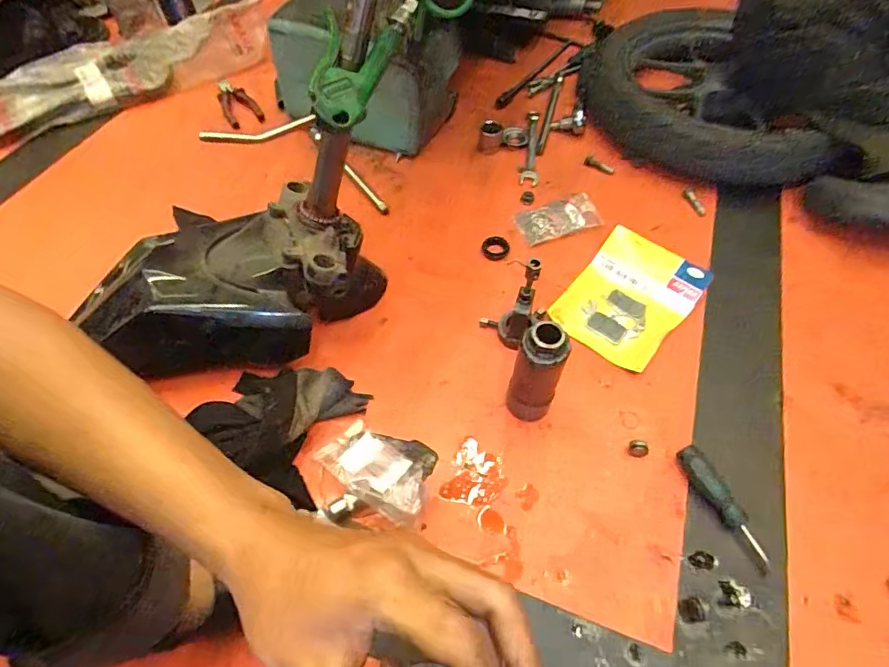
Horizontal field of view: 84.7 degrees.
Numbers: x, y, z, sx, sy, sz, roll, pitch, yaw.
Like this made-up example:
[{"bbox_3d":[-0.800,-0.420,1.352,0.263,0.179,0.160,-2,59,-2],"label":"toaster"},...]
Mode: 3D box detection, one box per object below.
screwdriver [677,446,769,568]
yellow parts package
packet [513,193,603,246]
[{"bbox_3d":[0.295,0.177,0.512,0.023,0.024,0.124,-26,59,-16],"label":"screwdriver"},{"bbox_3d":[0.254,-0.051,0.668,0.144,0.023,0.203,34,63,21],"label":"yellow parts package"},{"bbox_3d":[0.177,-0.180,0.761,0.123,0.015,0.068,-14,57,-9],"label":"packet"}]

